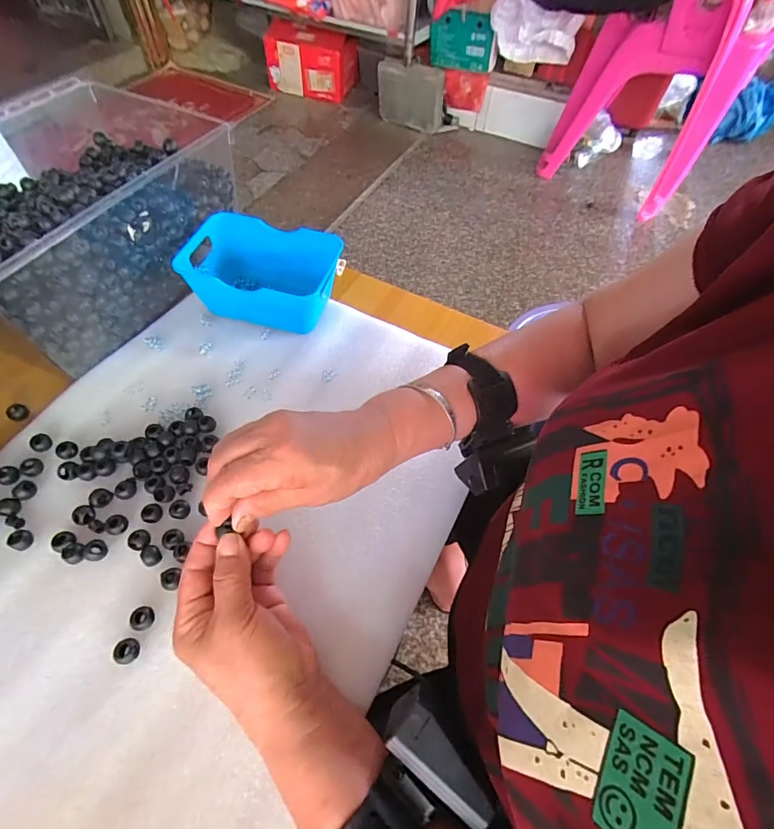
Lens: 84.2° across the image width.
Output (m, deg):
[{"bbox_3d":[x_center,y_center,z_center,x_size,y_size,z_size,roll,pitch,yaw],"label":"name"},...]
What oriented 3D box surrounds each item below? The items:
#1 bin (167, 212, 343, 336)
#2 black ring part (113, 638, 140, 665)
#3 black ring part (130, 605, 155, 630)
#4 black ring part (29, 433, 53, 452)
[{"bbox_3d":[-0.139,-0.151,0.467,0.165,0.068,0.105,11,57,4],"label":"bin"},{"bbox_3d":[-0.178,0.161,0.292,0.015,0.007,0.015,1,57,-2],"label":"black ring part"},{"bbox_3d":[-0.173,0.144,0.303,0.014,0.006,0.015,1,57,-2],"label":"black ring part"},{"bbox_3d":[-0.300,0.024,0.372,0.016,0.007,0.015,1,56,-2],"label":"black ring part"}]

